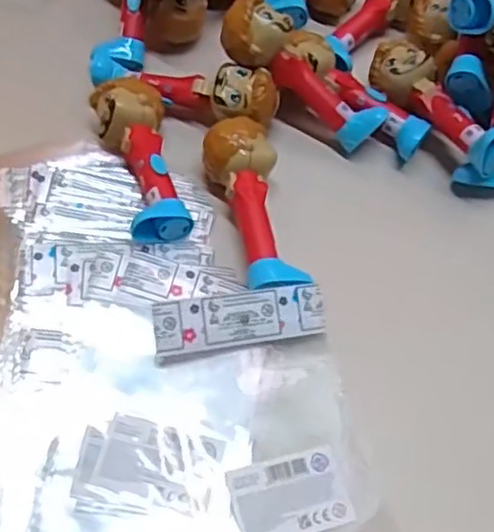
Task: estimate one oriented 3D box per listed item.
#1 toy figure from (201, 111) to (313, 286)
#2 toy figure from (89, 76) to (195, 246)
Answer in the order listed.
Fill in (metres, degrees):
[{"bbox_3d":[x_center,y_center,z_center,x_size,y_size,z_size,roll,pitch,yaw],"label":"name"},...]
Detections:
[{"bbox_3d":[0.004,-0.039,0.405,0.045,0.038,0.117,-12,59,-11],"label":"toy figure"},{"bbox_3d":[-0.067,-0.067,0.421,0.042,0.041,0.119,-13,60,-11],"label":"toy figure"}]

